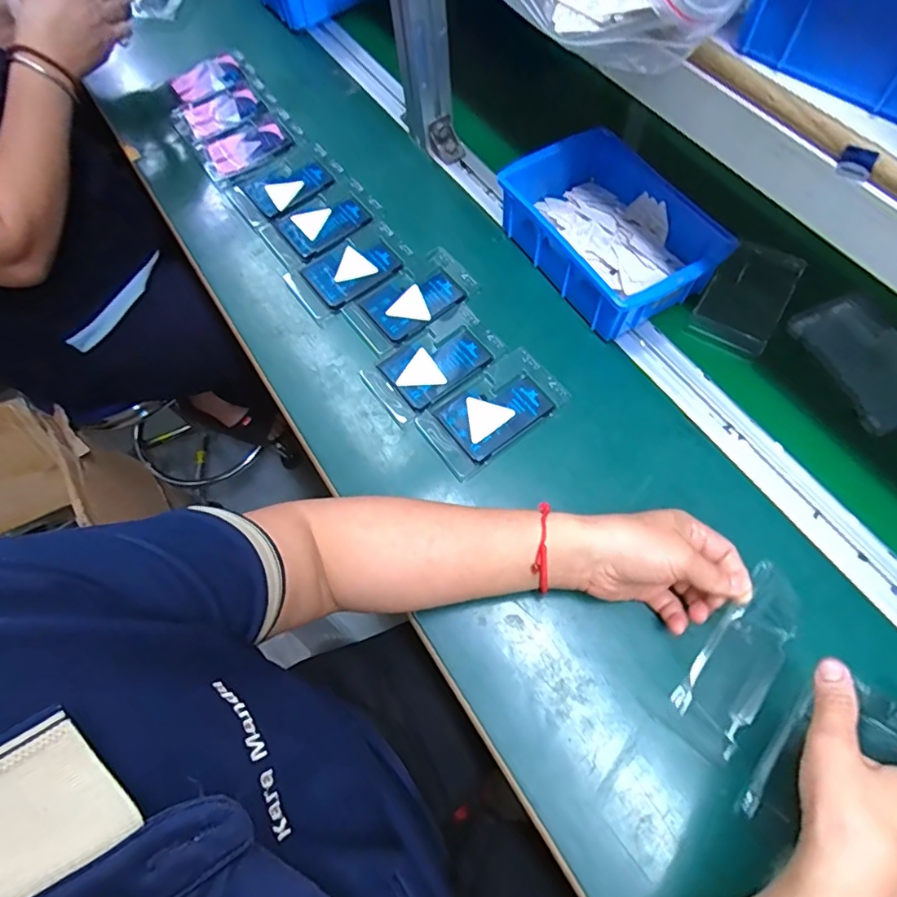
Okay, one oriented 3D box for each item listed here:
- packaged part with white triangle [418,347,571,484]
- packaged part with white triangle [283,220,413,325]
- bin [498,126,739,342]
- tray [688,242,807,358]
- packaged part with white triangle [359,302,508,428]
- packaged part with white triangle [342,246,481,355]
[{"bbox_3d":[0.041,-0.036,0.482,0.126,0.009,0.076,-35,69,-12],"label":"packaged part with white triangle"},{"bbox_3d":[-0.103,-0.191,0.556,0.122,0.011,0.070,-32,68,-11],"label":"packaged part with white triangle"},{"bbox_3d":[0.160,-0.214,0.520,0.139,0.065,0.202,-31,68,-10],"label":"bin"},{"bbox_3d":[0.292,-0.148,0.516,0.070,0.019,0.117,30,71,15],"label":"tray"},{"bbox_3d":[-0.014,-0.082,0.513,0.125,0.015,0.073,-34,68,-11],"label":"packaged part with white triangle"},{"bbox_3d":[-0.037,-0.153,0.539,0.125,0.012,0.074,-34,68,-11],"label":"packaged part with white triangle"}]

